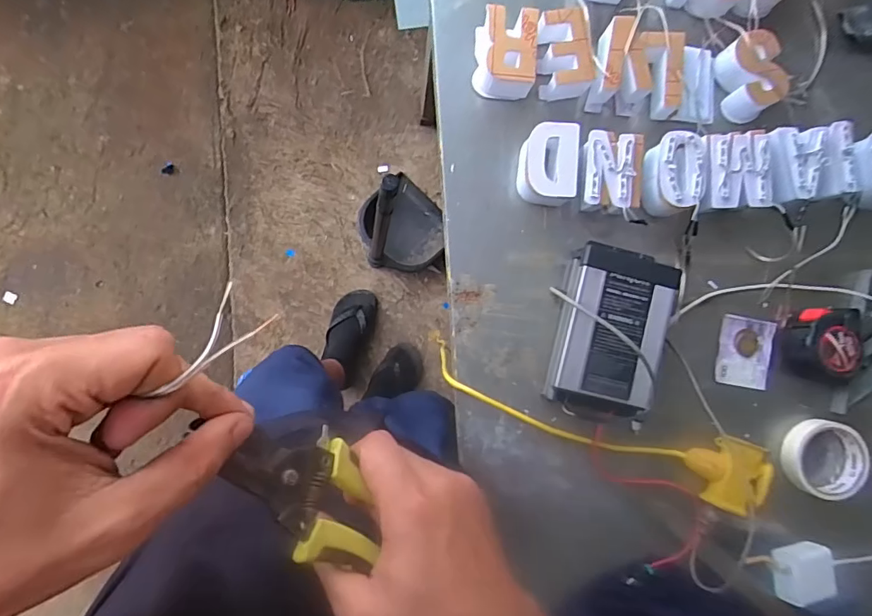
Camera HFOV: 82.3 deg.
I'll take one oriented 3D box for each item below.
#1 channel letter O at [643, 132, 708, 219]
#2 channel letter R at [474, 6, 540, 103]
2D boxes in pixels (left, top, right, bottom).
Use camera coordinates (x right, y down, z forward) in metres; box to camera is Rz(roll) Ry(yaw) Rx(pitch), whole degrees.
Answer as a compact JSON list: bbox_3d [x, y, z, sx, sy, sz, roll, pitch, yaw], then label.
[{"bbox_3d":[0.276,-0.154,0.581,0.064,0.041,0.095,4,90,-4],"label":"channel letter O"},{"bbox_3d":[0.080,-0.293,0.576,0.068,0.041,0.089,2,90,-4],"label":"channel letter R"}]

